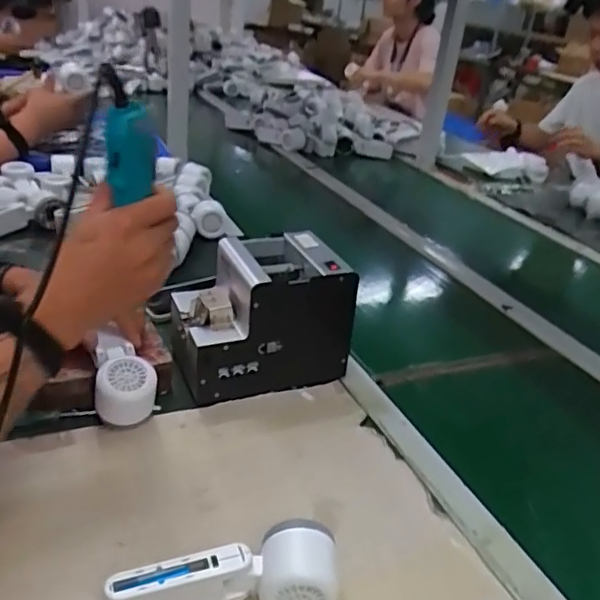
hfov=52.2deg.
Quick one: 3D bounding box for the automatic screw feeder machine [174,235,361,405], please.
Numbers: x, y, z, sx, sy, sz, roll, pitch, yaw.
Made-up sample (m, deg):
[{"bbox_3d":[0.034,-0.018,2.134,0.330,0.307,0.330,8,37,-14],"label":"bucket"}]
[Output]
[{"bbox_3d":[-0.048,0.017,0.708,0.184,0.150,0.124,-7,30,-22],"label":"automatic screw feeder machine"}]

